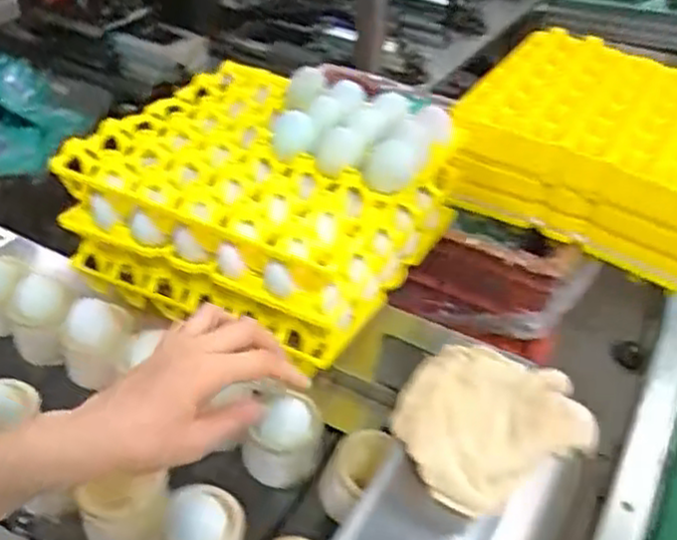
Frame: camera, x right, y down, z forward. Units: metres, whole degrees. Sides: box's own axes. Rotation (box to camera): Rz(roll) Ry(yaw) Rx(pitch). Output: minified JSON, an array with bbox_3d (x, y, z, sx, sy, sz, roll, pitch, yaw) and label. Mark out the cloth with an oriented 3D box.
[{"bbox_3d":[0.106,0.104,0.535,0.113,0.059,0.151,32,52,33],"label":"cloth"}]

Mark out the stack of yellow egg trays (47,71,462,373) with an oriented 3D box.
[{"bbox_3d":[-0.064,-0.082,0.732,0.295,0.133,0.294,18,46,22],"label":"stack of yellow egg trays"}]

